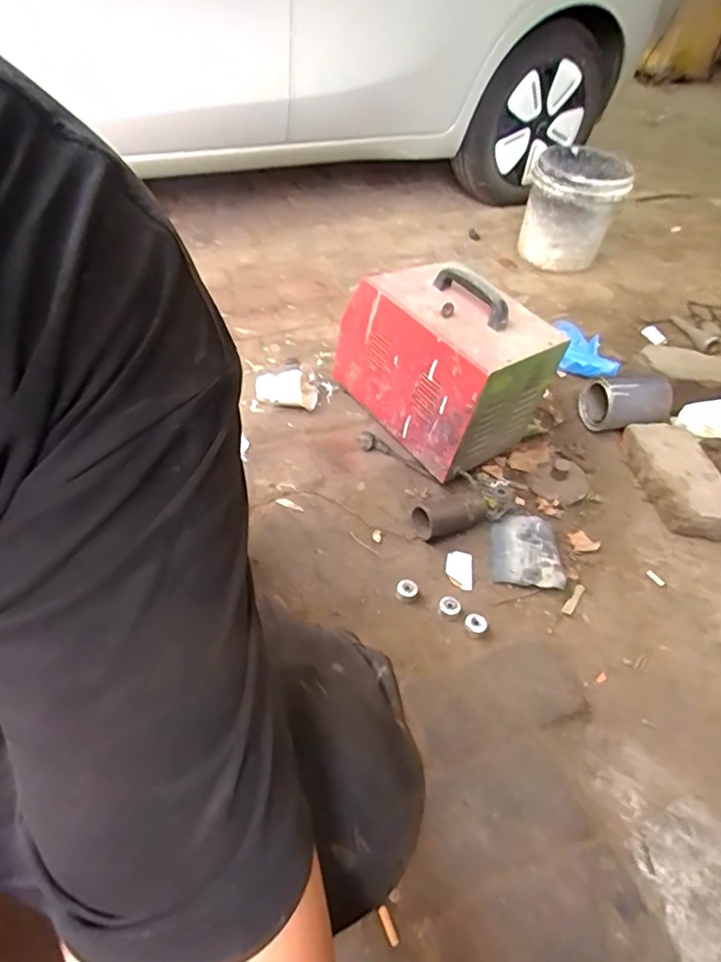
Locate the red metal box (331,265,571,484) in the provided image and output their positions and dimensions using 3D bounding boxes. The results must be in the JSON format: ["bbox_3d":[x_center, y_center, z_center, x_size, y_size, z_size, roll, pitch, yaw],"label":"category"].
[{"bbox_3d":[0.146,-0.220,1.004,0.207,0.284,0.338,-28,55,-28],"label":"red metal box"}]

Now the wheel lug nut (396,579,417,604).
[{"bbox_3d":[0.068,0.163,0.826,0.031,0.016,0.034,3,47,-3],"label":"wheel lug nut"}]

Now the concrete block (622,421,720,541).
[{"bbox_3d":[0.573,-0.006,0.995,0.137,0.069,0.252,-7,48,-11],"label":"concrete block"}]

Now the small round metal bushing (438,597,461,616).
[{"bbox_3d":[0.130,0.184,0.813,0.030,0.022,0.023,22,49,15],"label":"small round metal bushing"}]

